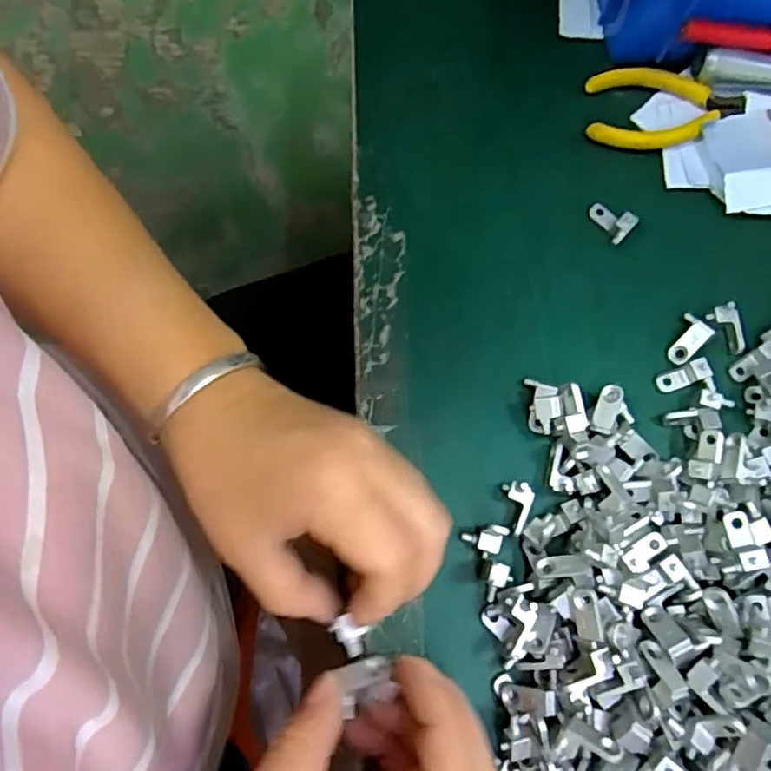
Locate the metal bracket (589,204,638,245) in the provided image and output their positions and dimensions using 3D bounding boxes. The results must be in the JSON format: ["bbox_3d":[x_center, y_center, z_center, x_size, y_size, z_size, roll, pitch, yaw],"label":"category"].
[{"bbox_3d":[0.114,-0.084,0.323,0.014,0.011,0.023,-42,80,-11],"label":"metal bracket"}]

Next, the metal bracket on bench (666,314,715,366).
[{"bbox_3d":[0.147,-0.023,0.308,0.015,0.012,0.024,43,78,9],"label":"metal bracket on bench"}]

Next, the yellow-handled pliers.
[{"bbox_3d":[0.148,-0.147,0.339,0.078,0.012,0.044,6,75,0],"label":"yellow-handled pliers"}]

